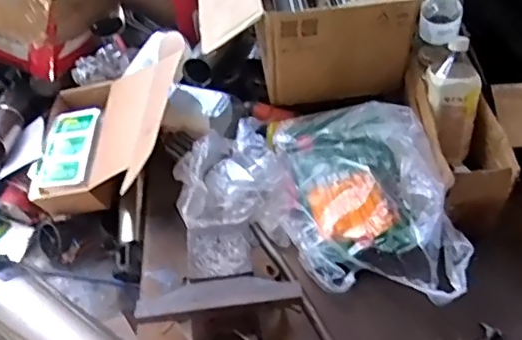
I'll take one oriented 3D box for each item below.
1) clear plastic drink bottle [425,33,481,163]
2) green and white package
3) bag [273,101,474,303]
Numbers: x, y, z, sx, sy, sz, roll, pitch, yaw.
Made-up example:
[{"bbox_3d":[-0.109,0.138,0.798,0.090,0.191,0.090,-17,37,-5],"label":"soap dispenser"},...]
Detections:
[{"bbox_3d":[0.321,-0.112,0.938,0.076,0.203,0.065,-6,15,-1],"label":"clear plastic drink bottle"},{"bbox_3d":[-0.375,-0.049,1.102,0.110,0.019,0.172,-11,58,14],"label":"green and white package"},{"bbox_3d":[0.162,0.045,0.905,0.241,0.150,0.373,-12,49,-6],"label":"bag"}]

